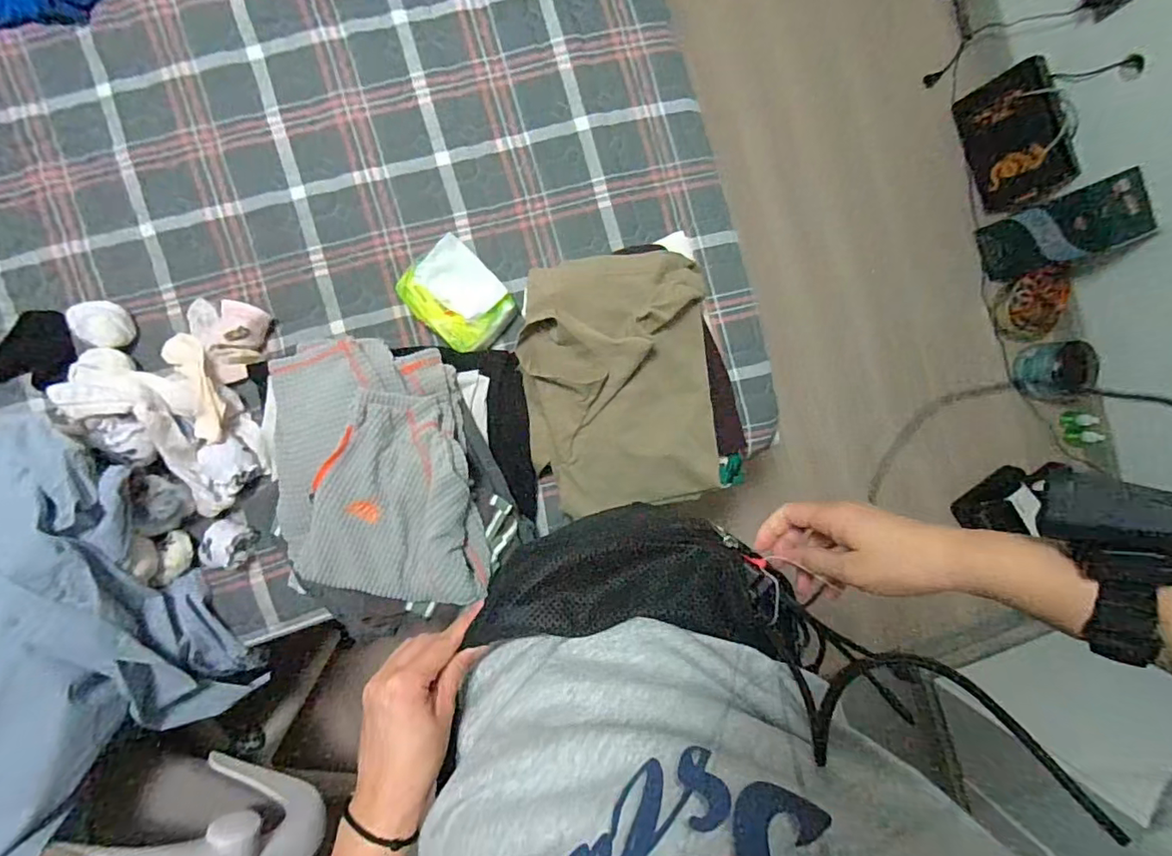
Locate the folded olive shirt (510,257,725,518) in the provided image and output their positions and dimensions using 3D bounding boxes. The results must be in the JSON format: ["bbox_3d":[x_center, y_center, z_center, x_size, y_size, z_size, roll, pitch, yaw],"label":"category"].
[{"bbox_3d":[0.044,-0.049,0.710,0.252,0.077,0.324,-8,93,-5],"label":"folded olive shirt"}]

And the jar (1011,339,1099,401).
[{"bbox_3d":[1.133,-0.135,1.355,0.116,0.132,0.144,-7,93,-5],"label":"jar"}]

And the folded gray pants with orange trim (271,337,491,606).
[{"bbox_3d":[-0.257,0.058,0.668,0.229,0.071,0.322,-11,94,-5],"label":"folded gray pants with orange trim"}]

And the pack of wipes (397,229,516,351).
[{"bbox_3d":[-0.172,-0.174,0.760,0.114,0.053,0.142,-45,96,-2],"label":"pack of wipes"}]

